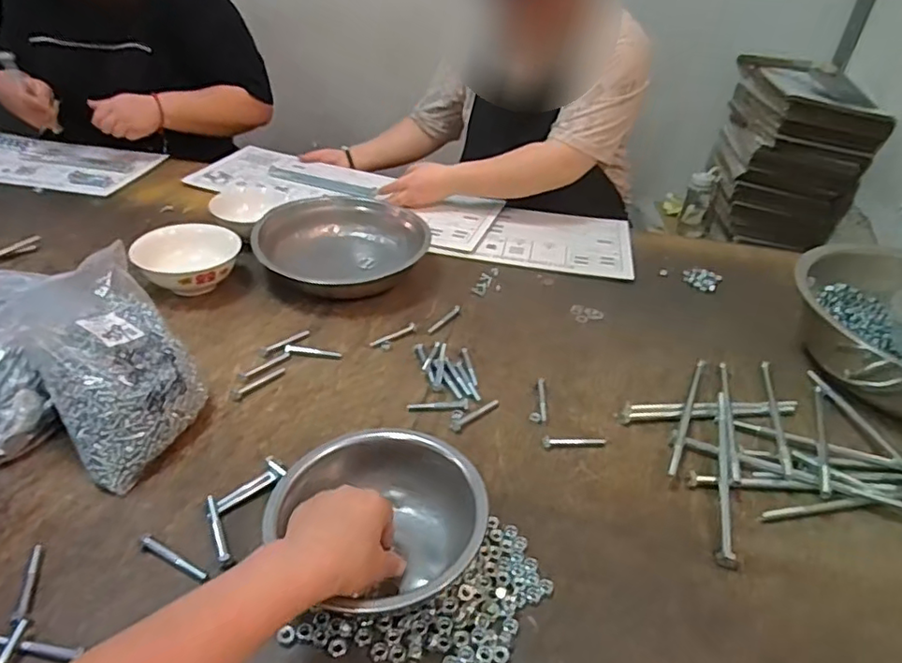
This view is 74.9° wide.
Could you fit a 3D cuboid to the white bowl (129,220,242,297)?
[{"bbox_3d":[-0.377,-0.096,0.854,0.145,0.079,0.125,-14,39,-25],"label":"white bowl"}]

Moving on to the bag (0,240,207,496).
[{"bbox_3d":[-0.346,0.031,0.593,0.129,0.148,0.200,-25,45,-36],"label":"bag"}]

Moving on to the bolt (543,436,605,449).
[{"bbox_3d":[0.135,0.118,0.643,0.073,0.010,0.013,-1,35,-9],"label":"bolt"}]

